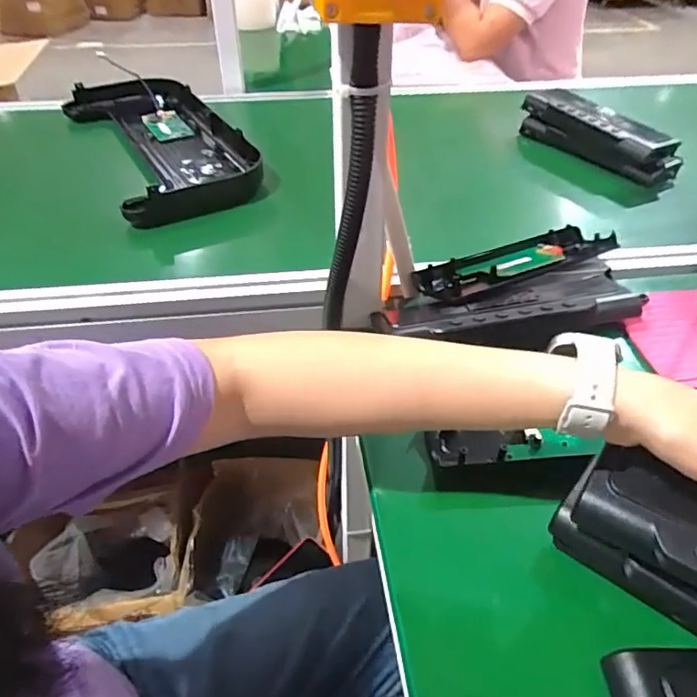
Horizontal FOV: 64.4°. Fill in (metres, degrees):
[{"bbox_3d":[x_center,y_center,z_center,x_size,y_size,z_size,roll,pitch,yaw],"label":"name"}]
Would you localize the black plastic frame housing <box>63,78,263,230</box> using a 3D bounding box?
[{"bbox_3d":[-0.301,-0.332,0.887,0.219,0.056,0.492,-21,46,-22],"label":"black plastic frame housing"}]

